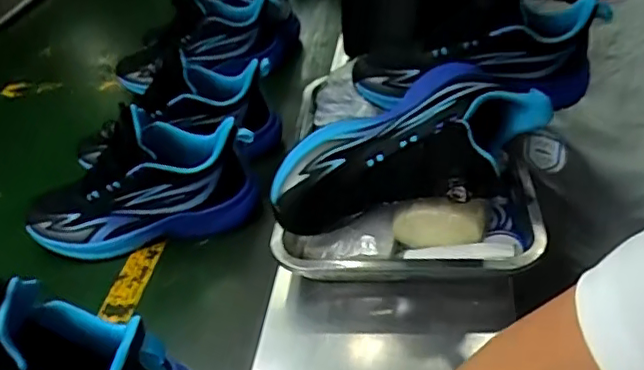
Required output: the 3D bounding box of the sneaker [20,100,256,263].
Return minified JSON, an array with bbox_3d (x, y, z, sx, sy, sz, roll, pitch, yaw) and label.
[{"bbox_3d":[-0.221,-0.013,0.702,0.265,0.142,0.098,-10,41,-3],"label":"sneaker"}]

